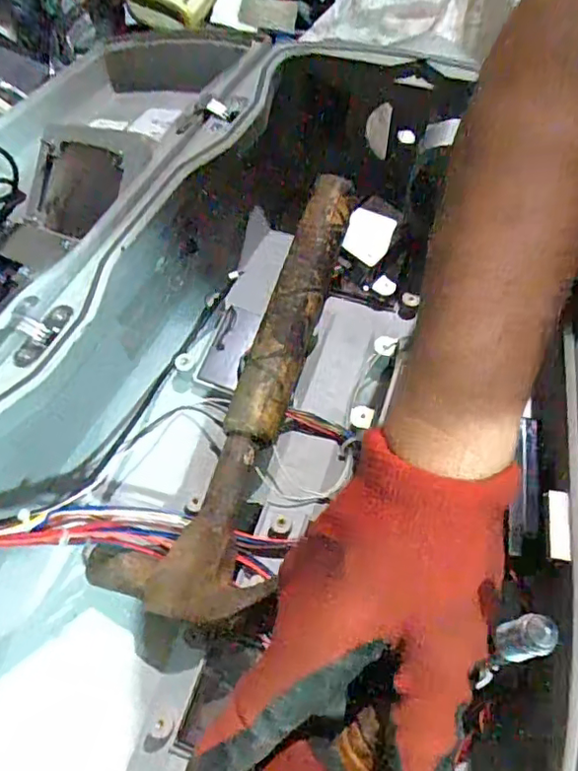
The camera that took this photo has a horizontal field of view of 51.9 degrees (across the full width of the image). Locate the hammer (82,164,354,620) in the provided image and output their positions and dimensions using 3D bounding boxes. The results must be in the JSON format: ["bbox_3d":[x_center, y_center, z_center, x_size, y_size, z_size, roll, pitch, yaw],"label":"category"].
[{"bbox_3d":[-0.019,-0.005,0.381,0.094,0.056,0.294,17,68,8],"label":"hammer"}]

